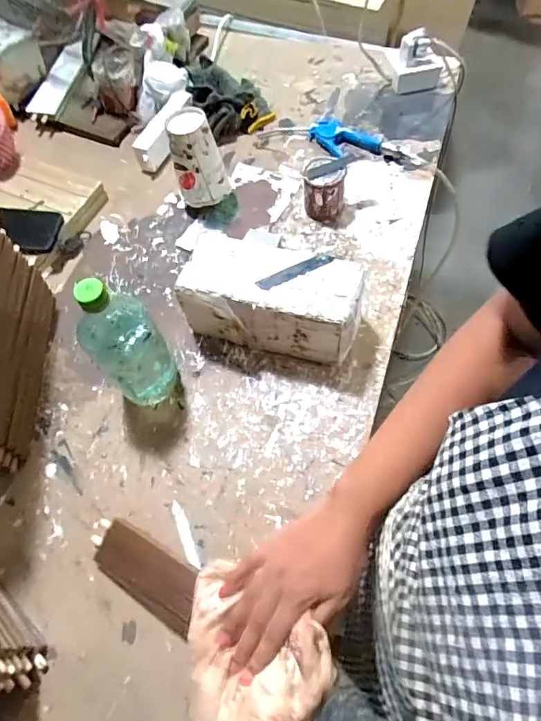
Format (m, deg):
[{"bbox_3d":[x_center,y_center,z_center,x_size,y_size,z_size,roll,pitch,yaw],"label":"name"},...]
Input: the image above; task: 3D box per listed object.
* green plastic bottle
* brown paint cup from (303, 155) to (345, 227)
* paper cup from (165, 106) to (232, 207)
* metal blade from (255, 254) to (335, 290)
[{"bbox_3d":[-0.169,-0.017,0.541,0.080,0.203,0.073,0,62,0],"label":"green plastic bottle"},{"bbox_3d":[0.085,-0.272,0.733,0.063,0.073,0.066,0,62,0],"label":"brown paint cup"},{"bbox_3d":[-0.112,-0.309,0.734,0.077,0.147,0.071,0,62,0],"label":"paper cup"},{"bbox_3d":[0.030,-0.110,0.567,0.096,0.005,0.020,-22,65,1],"label":"metal blade"}]

